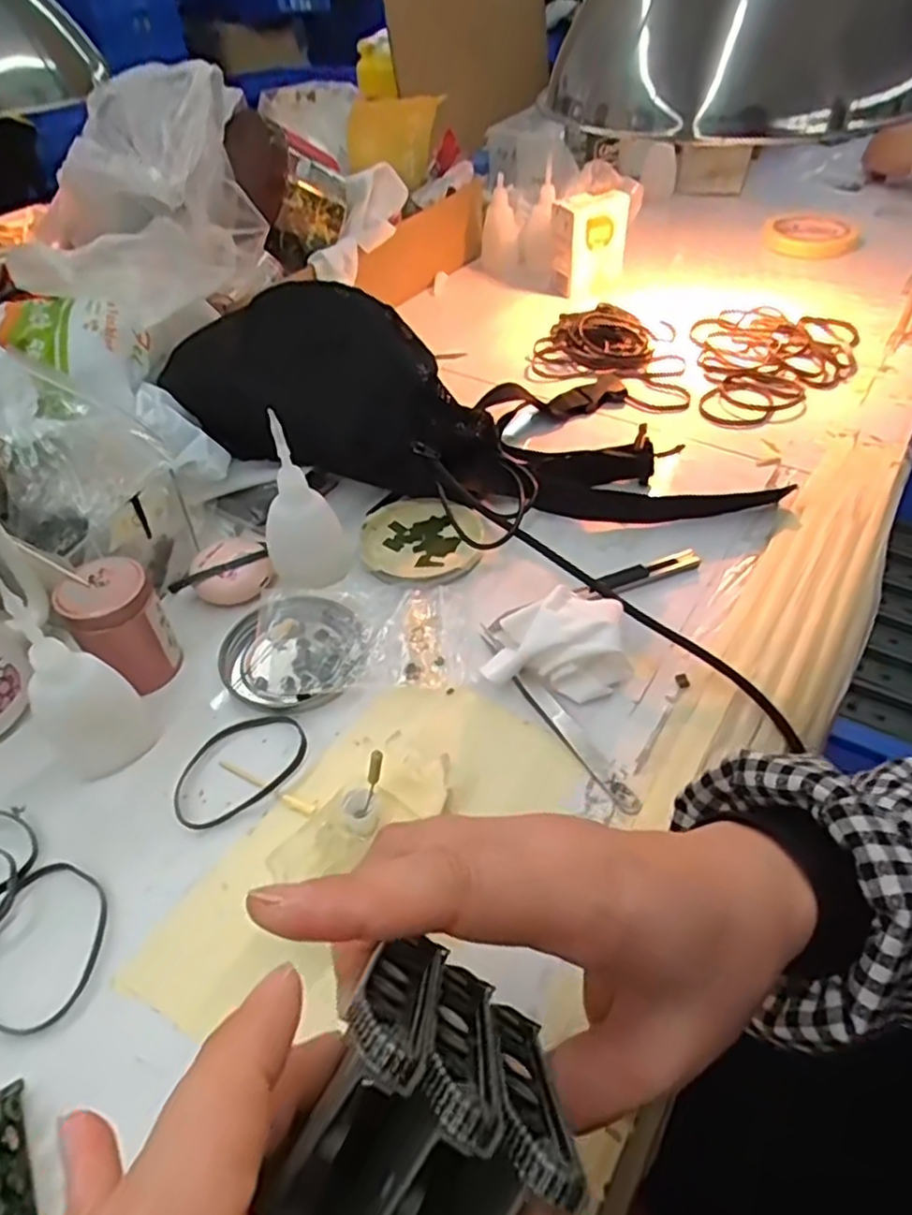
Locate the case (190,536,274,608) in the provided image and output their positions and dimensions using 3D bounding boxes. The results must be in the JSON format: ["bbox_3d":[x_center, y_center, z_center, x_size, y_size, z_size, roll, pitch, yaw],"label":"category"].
[{"bbox_3d":[-0.137,-0.023,0.432,0.045,0.017,0.043,0,47,0],"label":"case"}]

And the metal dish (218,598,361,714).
[{"bbox_3d":[-0.092,0.024,0.397,0.078,0.009,0.077,0,47,0],"label":"metal dish"}]

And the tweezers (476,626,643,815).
[{"bbox_3d":[0.049,0.054,0.363,0.012,0.005,0.129,-25,52,-20],"label":"tweezers"}]

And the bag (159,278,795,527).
[{"bbox_3d":[0.013,-0.143,0.516,0.422,0.109,0.169,16,49,-1],"label":"bag"}]

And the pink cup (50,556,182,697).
[{"bbox_3d":[-0.179,0.010,0.377,0.042,0.059,0.040,0,47,0],"label":"pink cup"}]

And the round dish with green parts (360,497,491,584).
[{"bbox_3d":[-0.021,-0.043,0.458,0.080,0.017,0.077,0,47,0],"label":"round dish with green parts"}]

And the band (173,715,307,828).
[{"bbox_3d":[-0.109,0.078,0.351,0.070,0.004,0.046,-32,55,-25],"label":"band"}]

